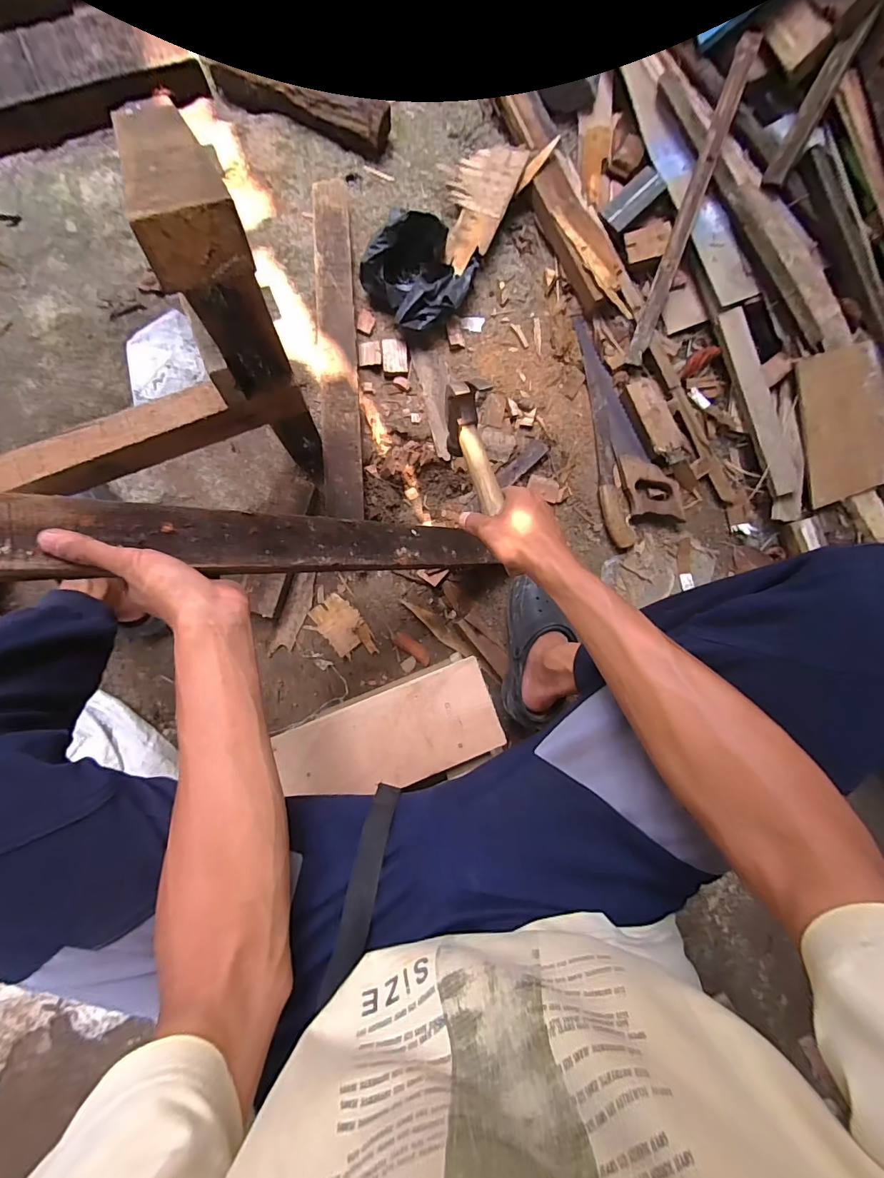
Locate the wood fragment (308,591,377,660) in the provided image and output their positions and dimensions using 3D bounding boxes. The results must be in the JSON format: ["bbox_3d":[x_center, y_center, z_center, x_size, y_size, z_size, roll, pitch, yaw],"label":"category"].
[{"bbox_3d":[-0.168,0.070,0.769,0.068,0.010,0.119,-38,93,-6],"label":"wood fragment"}]

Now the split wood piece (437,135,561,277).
[{"bbox_3d":[0.062,-0.692,0.785,0.142,0.018,0.277,32,87,11],"label":"split wood piece"}]

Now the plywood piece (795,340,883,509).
[{"bbox_3d":[0.746,-0.303,0.818,0.153,0.021,0.263,-16,100,7],"label":"plywood piece"}]

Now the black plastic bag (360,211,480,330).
[{"bbox_3d":[-0.031,-0.530,0.746,0.173,0.093,0.146,-40,94,-6],"label":"black plastic bag"}]

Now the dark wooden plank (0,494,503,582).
[{"bbox_3d":[-0.158,-0.048,0.476,0.632,0.017,0.062,-4,89,-46],"label":"dark wooden plank"}]

